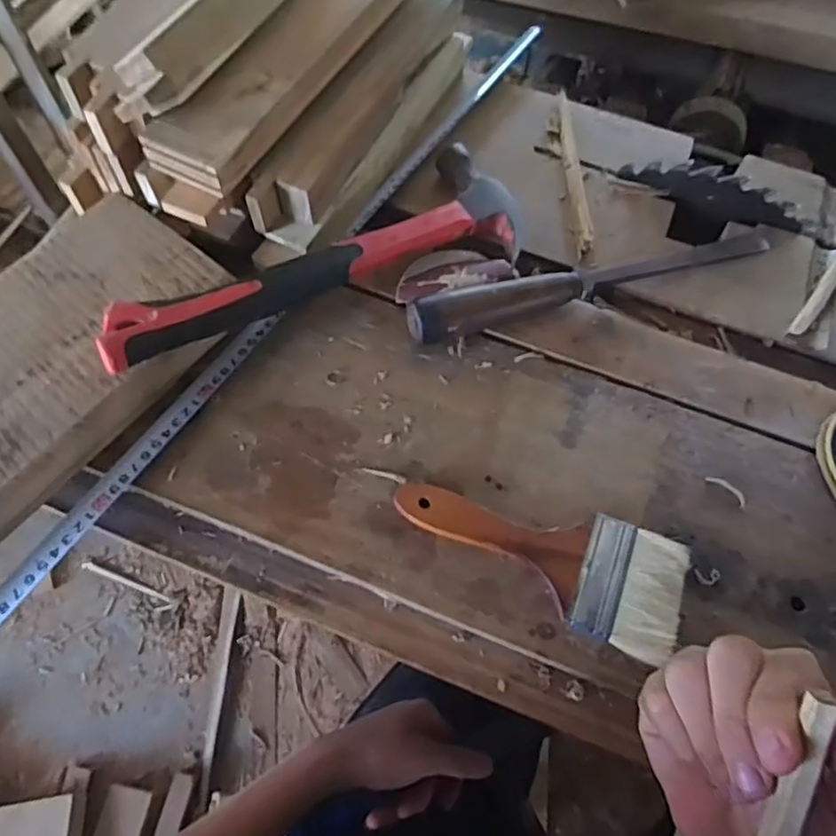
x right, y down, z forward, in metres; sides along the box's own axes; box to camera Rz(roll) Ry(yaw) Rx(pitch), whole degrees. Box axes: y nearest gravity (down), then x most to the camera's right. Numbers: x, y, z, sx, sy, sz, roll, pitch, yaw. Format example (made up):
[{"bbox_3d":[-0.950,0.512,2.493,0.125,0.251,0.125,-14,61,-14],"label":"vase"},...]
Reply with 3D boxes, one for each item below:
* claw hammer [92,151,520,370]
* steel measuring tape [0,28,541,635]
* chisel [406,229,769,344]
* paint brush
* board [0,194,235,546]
[{"bbox_3d":[-0.060,-0.109,0.464,0.324,0.065,0.110,-34,70,-17],"label":"claw hammer"},{"bbox_3d":[-0.108,-0.074,0.489,0.032,0.007,0.742,33,68,11],"label":"steel measuring tape"},{"bbox_3d":[0.139,-0.113,0.499,0.306,0.038,0.050,-16,66,-10],"label":"chisel"},{"bbox_3d":[0.075,0.083,0.409,0.183,0.011,0.074,20,65,7],"label":"paint brush"},{"bbox_3d":[-0.254,-0.032,0.437,0.133,0.041,0.259,34,68,13],"label":"board"}]

